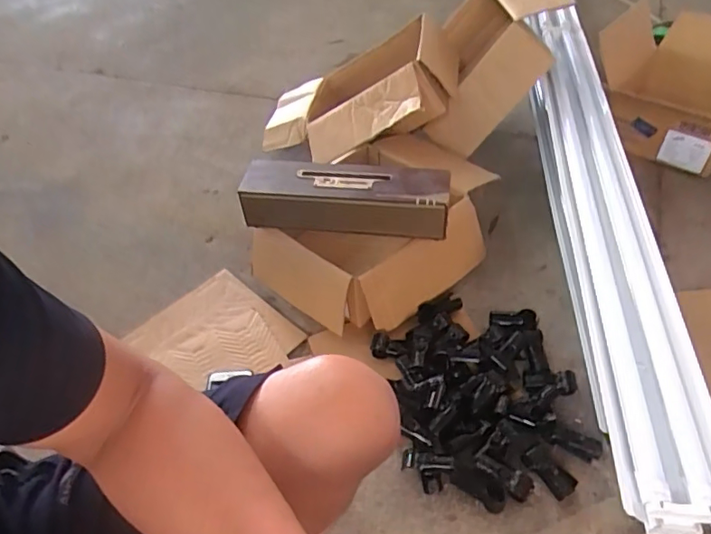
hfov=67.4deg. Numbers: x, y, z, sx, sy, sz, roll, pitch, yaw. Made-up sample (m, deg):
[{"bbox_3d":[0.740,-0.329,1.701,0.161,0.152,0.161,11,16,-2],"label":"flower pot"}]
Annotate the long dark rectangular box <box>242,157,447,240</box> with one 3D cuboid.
[{"bbox_3d":[-0.020,-0.130,0.976,0.379,0.084,0.113,7,46,13],"label":"long dark rectangular box"}]

